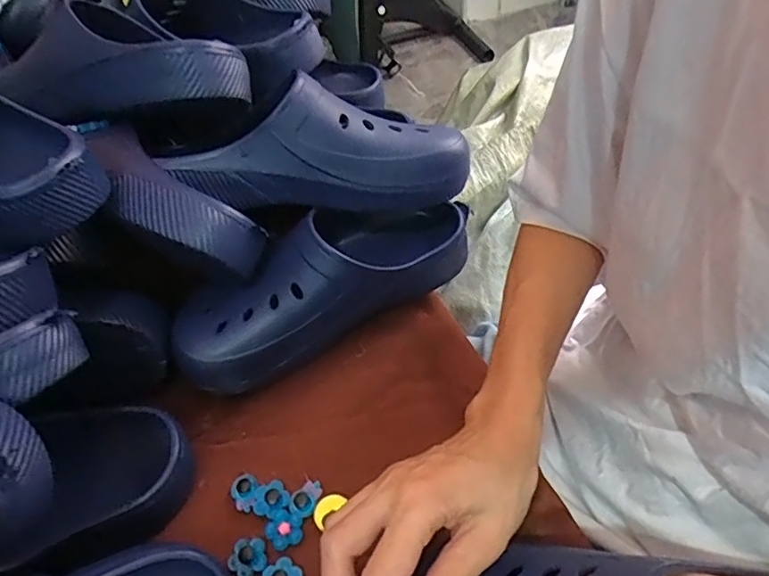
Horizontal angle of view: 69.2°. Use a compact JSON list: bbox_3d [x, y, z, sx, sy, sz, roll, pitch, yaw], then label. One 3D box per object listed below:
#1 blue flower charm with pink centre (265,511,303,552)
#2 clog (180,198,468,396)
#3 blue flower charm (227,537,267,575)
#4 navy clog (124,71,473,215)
[{"bbox_3d":[-0.066,0.158,0.368,0.023,0.004,0.023,-30,54,-18],"label":"blue flower charm with pink centre"},{"bbox_3d":[-0.047,-0.014,0.456,0.260,0.089,0.092,-30,54,-18],"label":"clog"},{"bbox_3d":[-0.088,0.172,0.359,0.023,0.004,0.024,-3,50,4],"label":"blue flower charm"},{"bbox_3d":[-0.058,-0.117,0.440,0.253,0.088,0.097,7,51,-4],"label":"navy clog"}]

